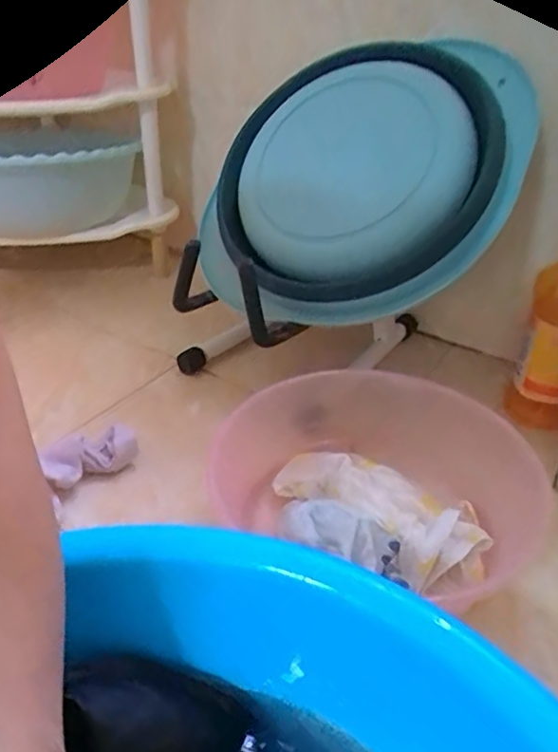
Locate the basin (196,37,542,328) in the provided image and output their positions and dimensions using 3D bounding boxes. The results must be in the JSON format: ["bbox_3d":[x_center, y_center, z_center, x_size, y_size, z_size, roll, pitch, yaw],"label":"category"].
[{"bbox_3d":[0.075,-0.239,0.667,0.388,0.346,0.101,-9,-15,22],"label":"basin"}]

